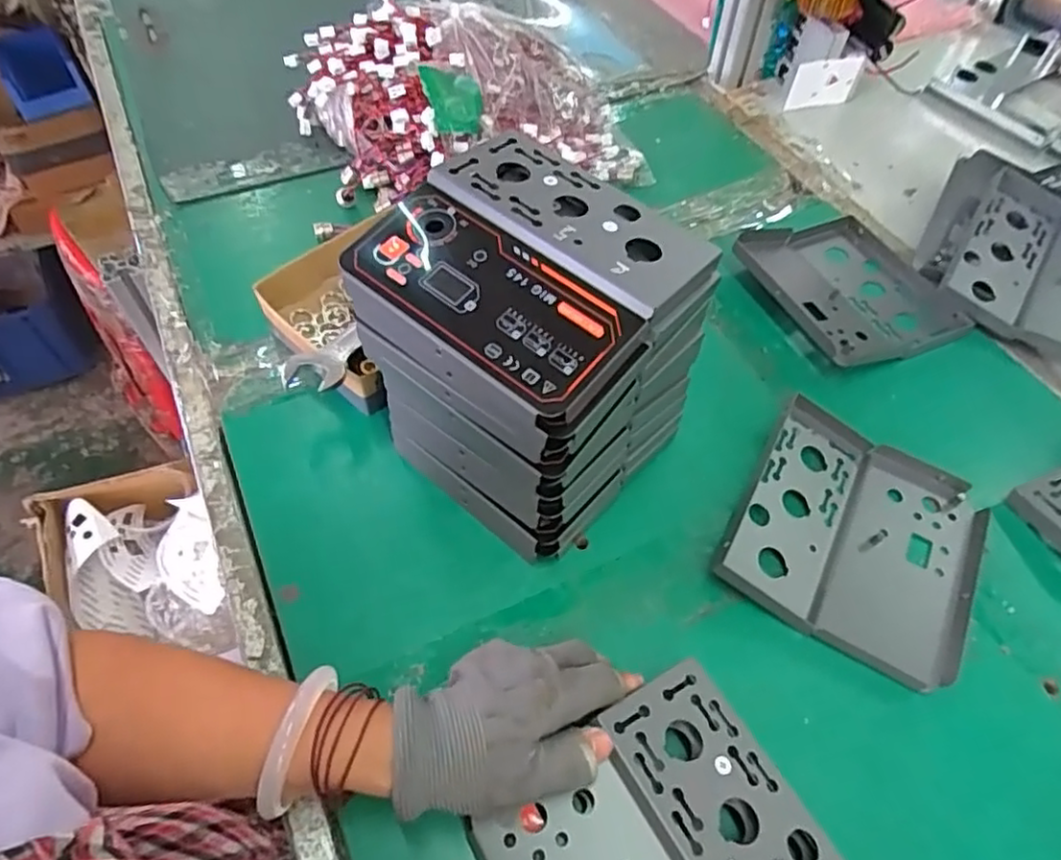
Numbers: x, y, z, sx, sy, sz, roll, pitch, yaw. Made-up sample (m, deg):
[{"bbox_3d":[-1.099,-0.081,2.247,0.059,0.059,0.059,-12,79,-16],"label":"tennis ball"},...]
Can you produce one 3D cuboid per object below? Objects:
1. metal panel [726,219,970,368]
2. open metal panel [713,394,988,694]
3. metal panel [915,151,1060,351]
[{"bbox_3d":[0.276,-0.128,0.579,0.167,0.033,0.158,-18,57,-14],"label":"metal panel"},{"bbox_3d":[0.219,0.067,0.443,0.152,0.029,0.160,26,58,16],"label":"open metal panel"},{"bbox_3d":[0.445,-0.143,0.588,0.182,0.049,0.174,28,68,17],"label":"metal panel"}]

